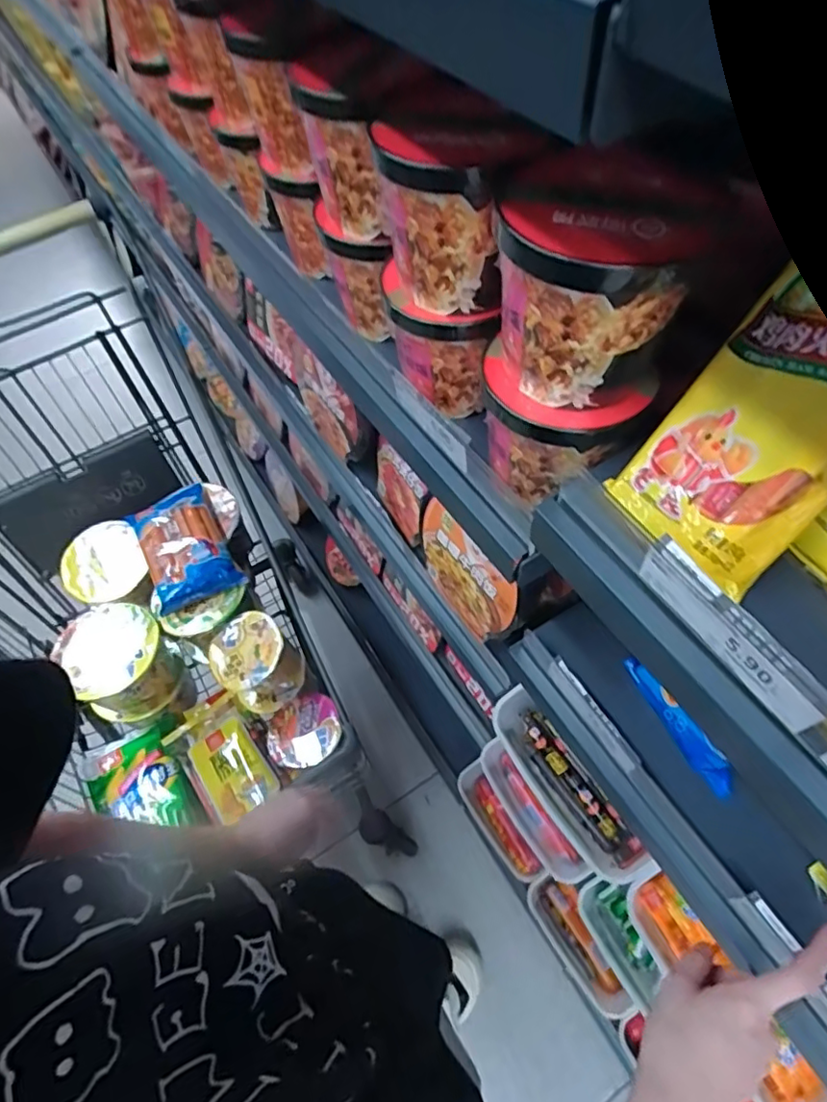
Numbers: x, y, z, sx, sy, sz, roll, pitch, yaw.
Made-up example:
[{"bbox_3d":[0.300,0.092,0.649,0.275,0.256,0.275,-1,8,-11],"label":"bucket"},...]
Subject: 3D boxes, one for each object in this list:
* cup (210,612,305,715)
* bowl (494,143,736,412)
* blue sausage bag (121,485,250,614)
[{"bbox_3d":[-0.220,0.161,0.832,0.102,0.115,0.101,-2,59,3],"label":"cup"},{"bbox_3d":[0.100,-0.150,0.323,0.102,0.103,0.101,-2,59,3],"label":"bowl"},{"bbox_3d":[-0.337,-0.012,0.851,0.114,0.031,0.199,-28,61,-12],"label":"blue sausage bag"}]

